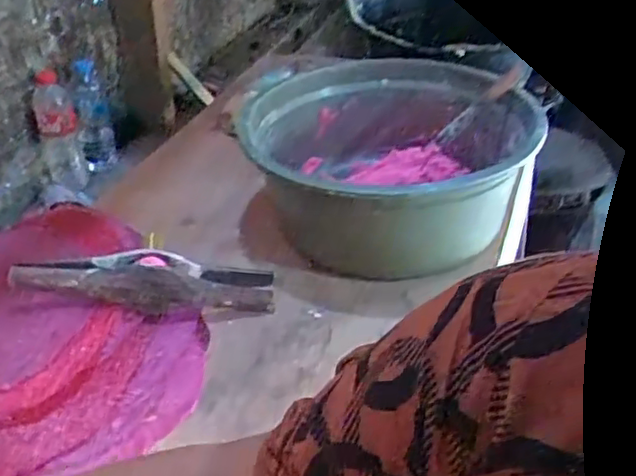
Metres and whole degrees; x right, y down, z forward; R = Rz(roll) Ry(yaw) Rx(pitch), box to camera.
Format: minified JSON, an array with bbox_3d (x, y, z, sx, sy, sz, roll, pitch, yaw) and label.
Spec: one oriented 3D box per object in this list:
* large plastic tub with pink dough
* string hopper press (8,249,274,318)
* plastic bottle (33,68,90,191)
[{"bbox_3d":[0.099,-0.108,1.004,0.376,0.178,0.382,-1,35,1],"label":"large plastic tub with pink dough"},{"bbox_3d":[-0.211,0.055,0.860,0.320,0.047,0.079,7,32,-20],"label":"string hopper press"},{"bbox_3d":[-0.471,-0.193,1.241,0.071,0.217,0.068,-17,16,-21],"label":"plastic bottle"}]

